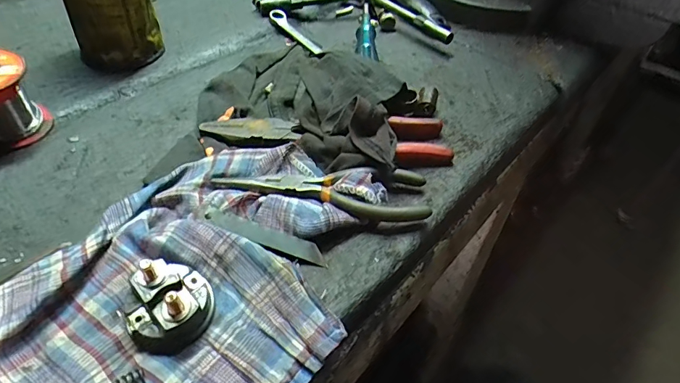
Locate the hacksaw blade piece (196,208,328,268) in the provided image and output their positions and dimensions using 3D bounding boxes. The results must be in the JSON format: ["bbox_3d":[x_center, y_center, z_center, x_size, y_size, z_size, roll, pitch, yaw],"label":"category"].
[{"bbox_3d":[-0.050,0.029,0.278,0.087,0.004,0.012,19,72,3],"label":"hacksaw blade piece"}]

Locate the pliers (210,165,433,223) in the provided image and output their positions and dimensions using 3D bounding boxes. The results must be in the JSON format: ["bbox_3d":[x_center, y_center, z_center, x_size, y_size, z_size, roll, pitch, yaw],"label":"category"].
[{"bbox_3d":[-0.012,0.001,0.303,0.148,0.014,0.046,2,46,-5],"label":"pliers"}]

